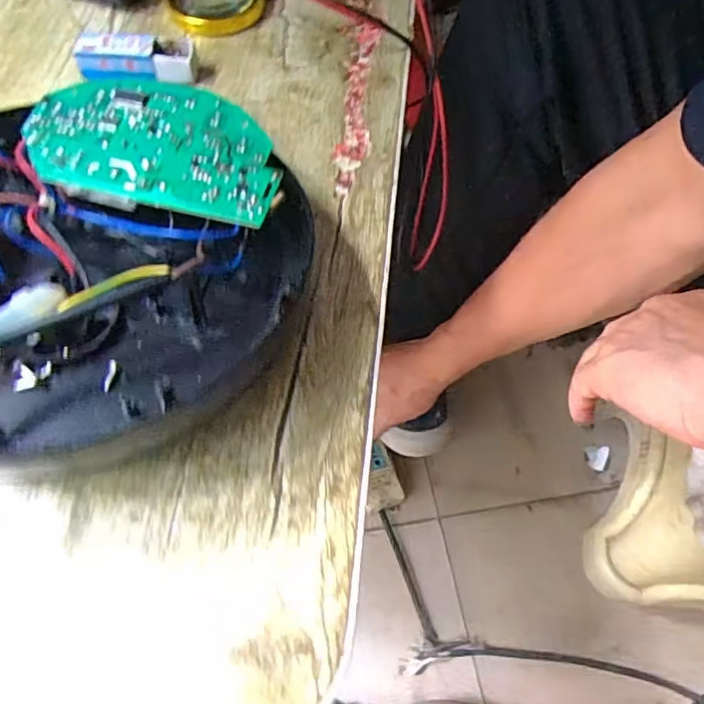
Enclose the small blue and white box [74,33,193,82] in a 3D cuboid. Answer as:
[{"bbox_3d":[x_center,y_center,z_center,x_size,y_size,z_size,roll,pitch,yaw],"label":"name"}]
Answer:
[{"bbox_3d":[-0.139,-0.190,0.363,0.072,0.019,0.022,-2,61,-4],"label":"small blue and white box"}]

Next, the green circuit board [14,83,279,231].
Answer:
[{"bbox_3d":[-0.101,-0.106,0.287,0.140,0.015,0.071,18,62,7],"label":"green circuit board"}]

